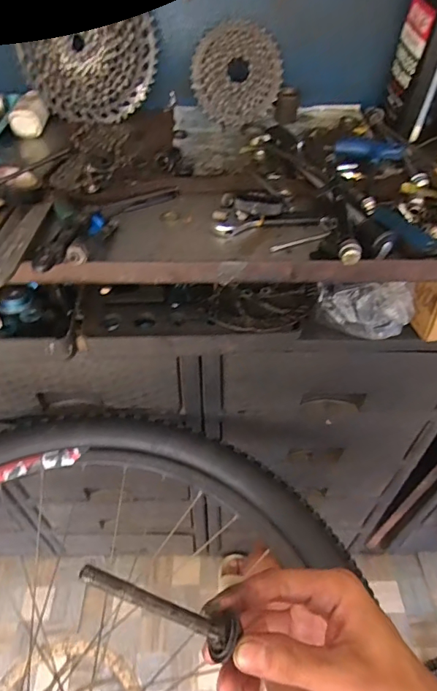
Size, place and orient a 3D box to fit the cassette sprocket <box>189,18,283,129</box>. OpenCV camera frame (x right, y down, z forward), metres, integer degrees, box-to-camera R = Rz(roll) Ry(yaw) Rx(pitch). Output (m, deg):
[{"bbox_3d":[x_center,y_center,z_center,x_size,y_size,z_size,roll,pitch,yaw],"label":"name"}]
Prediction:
[{"bbox_3d":[0.027,-0.392,0.638,0.126,0.125,0.038,-5,24,-1],"label":"cassette sprocket"}]

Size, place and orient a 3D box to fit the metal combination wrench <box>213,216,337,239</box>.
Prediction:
[{"bbox_3d":[0.061,-0.133,0.483,0.131,0.009,0.022,-4,47,-5],"label":"metal combination wrench"}]

